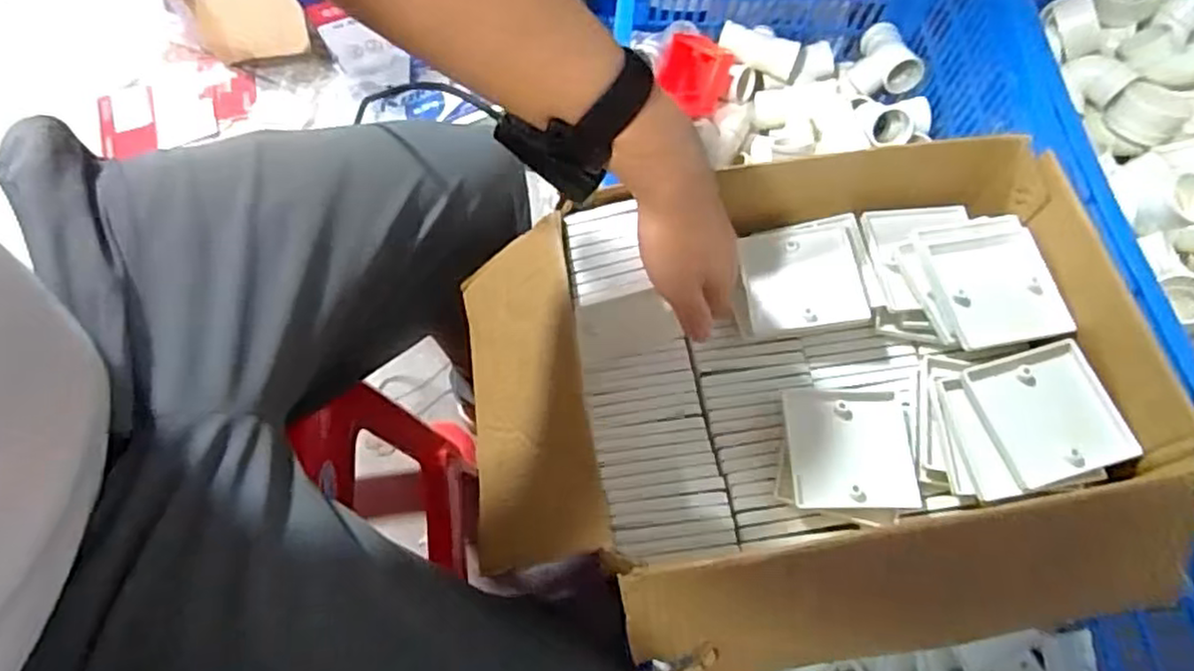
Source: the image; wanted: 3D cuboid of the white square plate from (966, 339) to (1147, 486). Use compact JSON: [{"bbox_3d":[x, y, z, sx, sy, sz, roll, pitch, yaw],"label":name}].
[{"bbox_3d":[0.304,0.051,0.466,0.082,0.012,0.086,-14,65,-6],"label":"white square plate"}]

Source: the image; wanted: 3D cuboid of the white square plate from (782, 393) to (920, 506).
[{"bbox_3d":[0.179,0.080,0.492,0.085,0.010,0.085,1,64,1],"label":"white square plate"}]

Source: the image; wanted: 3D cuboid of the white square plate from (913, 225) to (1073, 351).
[{"bbox_3d":[0.291,-0.036,0.501,0.082,0.004,0.089,-10,65,-4],"label":"white square plate"}]

